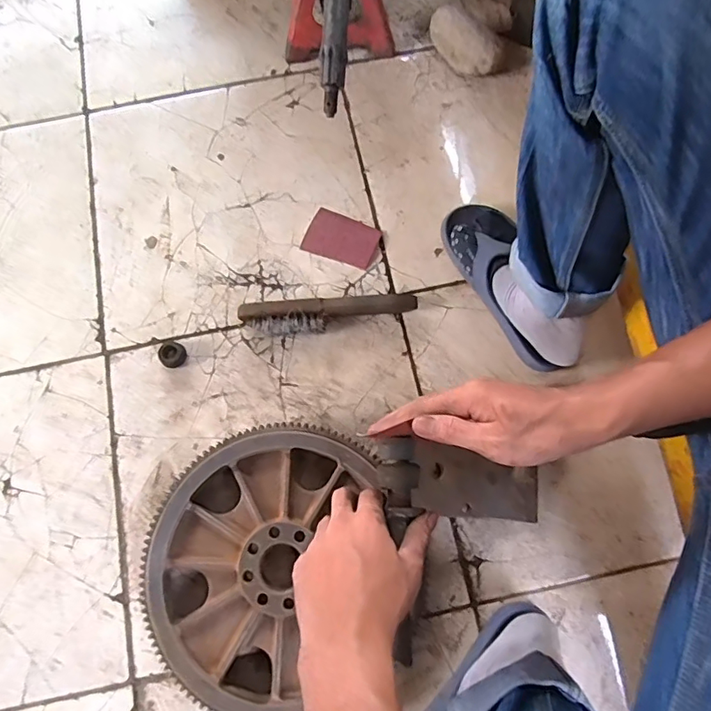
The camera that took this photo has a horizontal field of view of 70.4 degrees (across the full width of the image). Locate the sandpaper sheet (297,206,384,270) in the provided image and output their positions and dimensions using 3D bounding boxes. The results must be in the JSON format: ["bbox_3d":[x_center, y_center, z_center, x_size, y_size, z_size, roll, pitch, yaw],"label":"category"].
[{"bbox_3d":[-0.020,-0.169,0.729,0.100,0.004,0.070,21,76,8],"label":"sandpaper sheet"}]

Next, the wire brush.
[{"bbox_3d":[-0.035,-0.054,0.684,0.232,0.036,0.045,-5,76,-2],"label":"wire brush"}]

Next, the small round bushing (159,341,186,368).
[{"bbox_3d":[-0.245,0.000,0.678,0.034,0.021,0.038,-40,80,-10],"label":"small round bushing"}]

